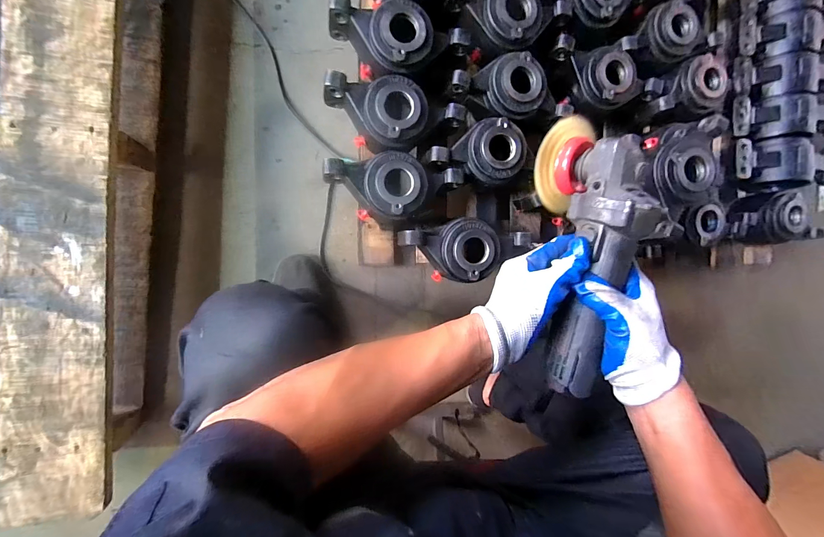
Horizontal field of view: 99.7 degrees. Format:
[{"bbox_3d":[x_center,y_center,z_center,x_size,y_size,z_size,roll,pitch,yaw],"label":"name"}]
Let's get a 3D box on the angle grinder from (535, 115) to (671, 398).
[{"bbox_3d":[0.189,-0.010,0.360,0.089,0.087,0.289,0,91,-9],"label":"angle grinder"}]

